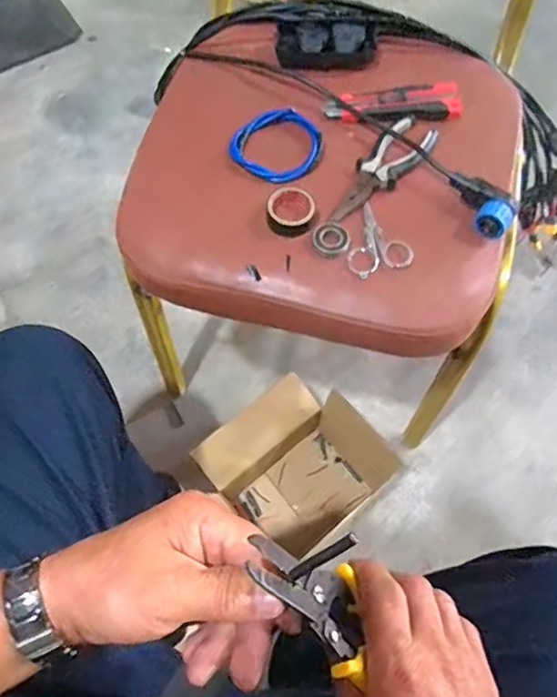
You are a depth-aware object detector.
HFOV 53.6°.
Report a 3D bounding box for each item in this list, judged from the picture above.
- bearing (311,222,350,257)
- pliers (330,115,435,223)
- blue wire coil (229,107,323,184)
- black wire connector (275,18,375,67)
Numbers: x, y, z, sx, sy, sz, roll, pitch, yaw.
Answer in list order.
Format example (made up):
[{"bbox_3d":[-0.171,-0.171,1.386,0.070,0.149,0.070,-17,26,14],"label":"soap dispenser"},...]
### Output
[{"bbox_3d":[0.049,-0.103,0.517,0.035,0.007,0.032,-2,89,8],"label":"bearing"},{"bbox_3d":[0.103,-0.178,0.548,0.046,0.012,0.155,37,72,15],"label":"pliers"},{"bbox_3d":[-0.001,-0.208,0.565,0.089,0.016,0.081,0,67,1],"label":"blue wire coil"},{"bbox_3d":[0.054,-0.339,0.615,0.109,0.024,0.045,-3,67,0],"label":"black wire connector"}]

